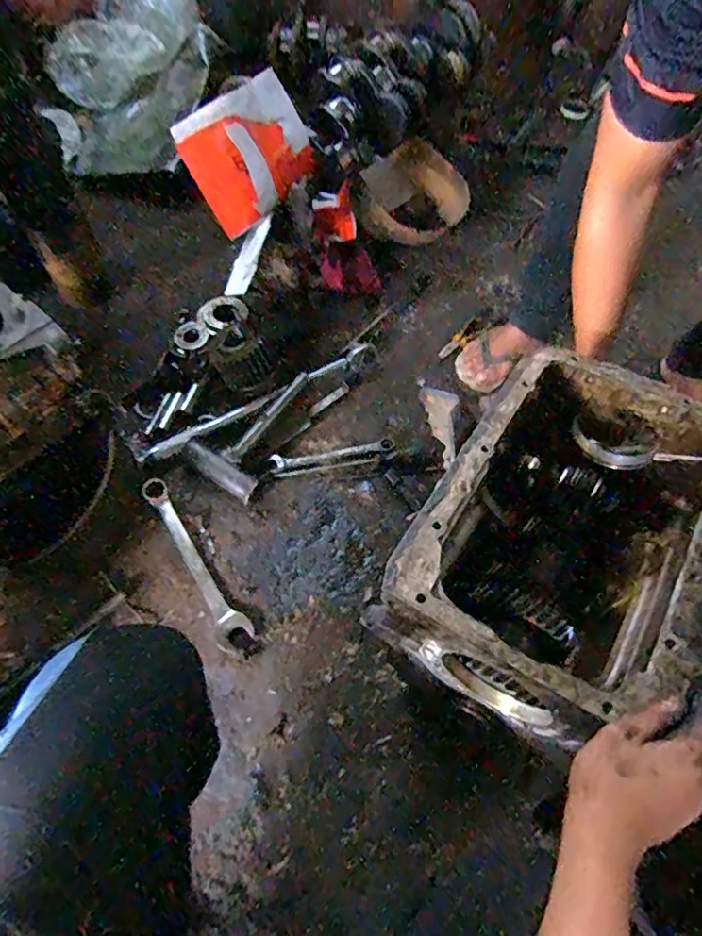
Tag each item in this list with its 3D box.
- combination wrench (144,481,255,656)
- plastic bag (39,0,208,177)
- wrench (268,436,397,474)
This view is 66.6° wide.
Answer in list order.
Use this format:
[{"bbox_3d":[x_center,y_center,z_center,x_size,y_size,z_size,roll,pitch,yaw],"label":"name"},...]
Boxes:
[{"bbox_3d":[-0.238,0.140,0.813,0.049,0.014,0.312,-29,67,-18],"label":"combination wrench"},{"bbox_3d":[-0.512,-0.915,1.271,0.380,0.193,0.536,-10,63,-10],"label":"plastic bag"},{"bbox_3d":[-0.034,-0.023,0.911,0.215,0.011,0.030,-10,63,-9],"label":"wrench"}]

